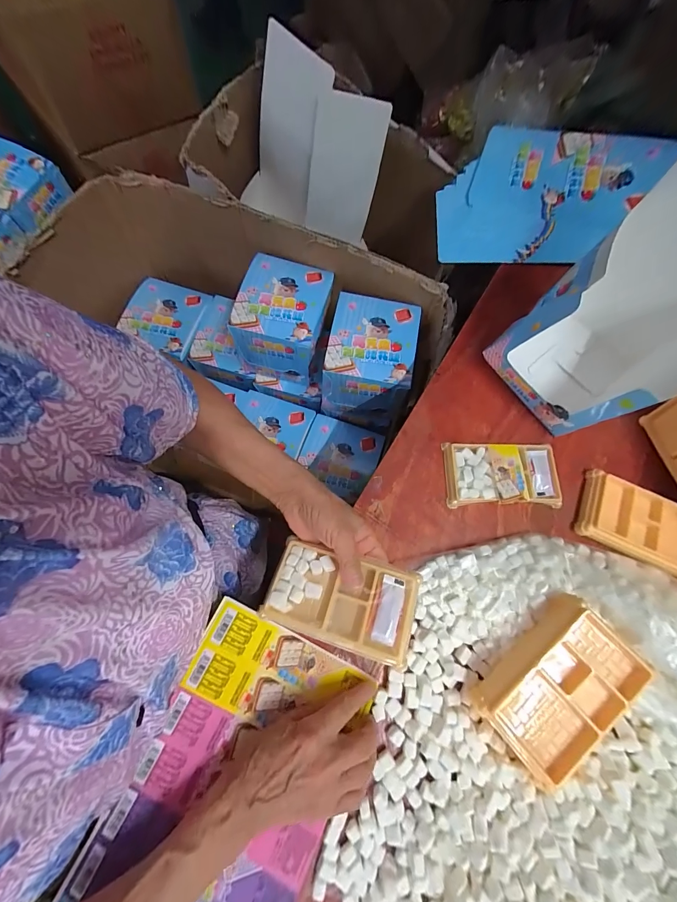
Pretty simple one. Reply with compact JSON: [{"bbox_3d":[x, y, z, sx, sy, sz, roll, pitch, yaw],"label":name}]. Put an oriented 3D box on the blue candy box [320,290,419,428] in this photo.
[{"bbox_3d":[0.056,-0.167,0.611,0.148,0.139,0.171,15,71,1],"label":"blue candy box"}]

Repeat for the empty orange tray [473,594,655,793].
[{"bbox_3d":[0.197,0.210,0.301,0.142,0.045,0.083,-42,78,-14],"label":"empty orange tray"}]

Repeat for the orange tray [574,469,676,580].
[{"bbox_3d":[0.352,0.085,0.381,0.136,0.018,0.083,26,72,5],"label":"orange tray"}]

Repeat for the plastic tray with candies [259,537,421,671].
[{"bbox_3d":[0.003,0.136,0.309,0.132,0.027,0.077,16,71,5],"label":"plastic tray with candies"}]

